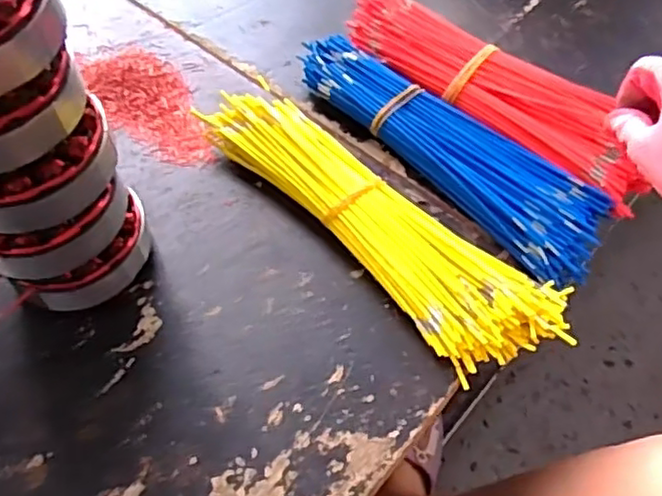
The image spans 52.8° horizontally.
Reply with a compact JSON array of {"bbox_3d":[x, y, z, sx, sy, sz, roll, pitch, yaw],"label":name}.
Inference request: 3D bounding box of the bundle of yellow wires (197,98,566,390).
[{"bbox_3d":[0.030,-0.024,0.435,0.078,0.032,0.262,-36,64,-23],"label":"bundle of yellow wires"}]

